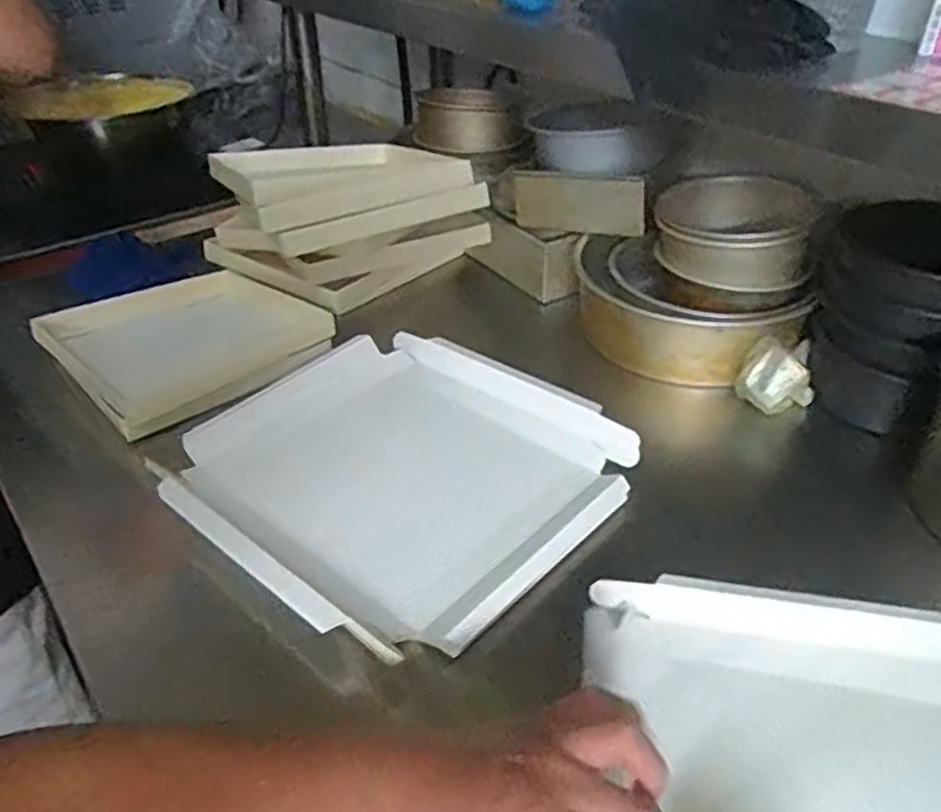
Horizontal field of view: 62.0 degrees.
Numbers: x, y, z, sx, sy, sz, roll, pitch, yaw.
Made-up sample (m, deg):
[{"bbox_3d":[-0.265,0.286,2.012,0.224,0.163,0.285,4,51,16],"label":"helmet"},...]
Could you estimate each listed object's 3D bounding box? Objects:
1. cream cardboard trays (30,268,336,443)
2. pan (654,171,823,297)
[{"bbox_3d":[-0.304,-0.076,0.820,0.224,0.033,0.251,-30,45,-33],"label":"cream cardboard trays"},{"bbox_3d":[0.278,-0.195,0.834,0.155,0.075,0.160,8,38,13],"label":"pan"}]

